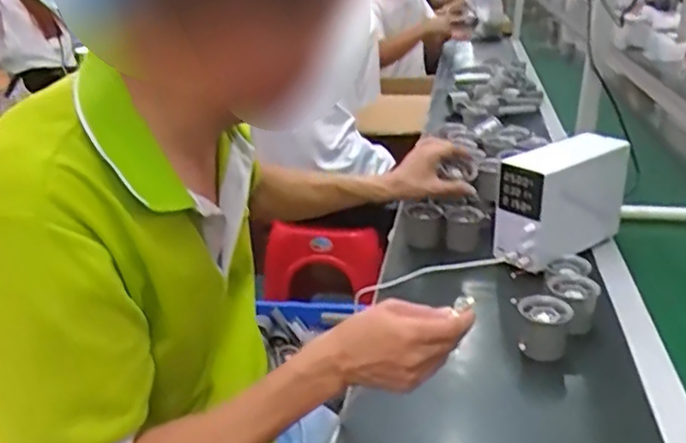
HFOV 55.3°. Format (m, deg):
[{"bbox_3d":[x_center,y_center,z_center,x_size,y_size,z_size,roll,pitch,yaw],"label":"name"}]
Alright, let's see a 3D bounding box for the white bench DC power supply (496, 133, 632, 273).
[{"bbox_3d":[0.306,-0.033,0.931,0.197,0.147,0.085,-17,28,-34],"label":"white bench DC power supply"}]

